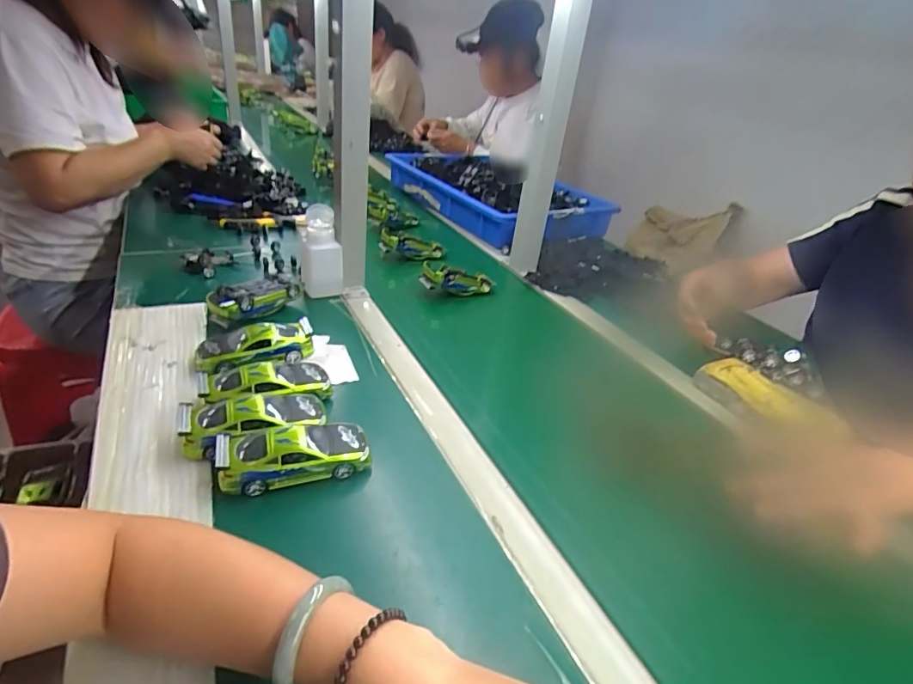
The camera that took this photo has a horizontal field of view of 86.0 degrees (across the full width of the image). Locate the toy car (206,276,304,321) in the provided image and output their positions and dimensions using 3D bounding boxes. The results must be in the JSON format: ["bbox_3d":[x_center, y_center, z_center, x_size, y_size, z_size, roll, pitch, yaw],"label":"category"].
[{"bbox_3d":[-0.278,-0.061,0.686,0.054,0.039,0.128,28,36,30],"label":"toy car"}]

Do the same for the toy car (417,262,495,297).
[{"bbox_3d":[0.005,-0.101,0.826,0.124,0.038,0.040,5,27,-32],"label":"toy car"}]

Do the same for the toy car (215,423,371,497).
[{"bbox_3d":[-0.149,0.102,0.453,0.129,0.039,0.052,-5,33,-21],"label":"toy car"}]

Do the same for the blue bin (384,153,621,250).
[{"bbox_3d":[0.073,-0.397,1.260,0.320,0.122,0.623,-15,37,-31],"label":"blue bin"}]

